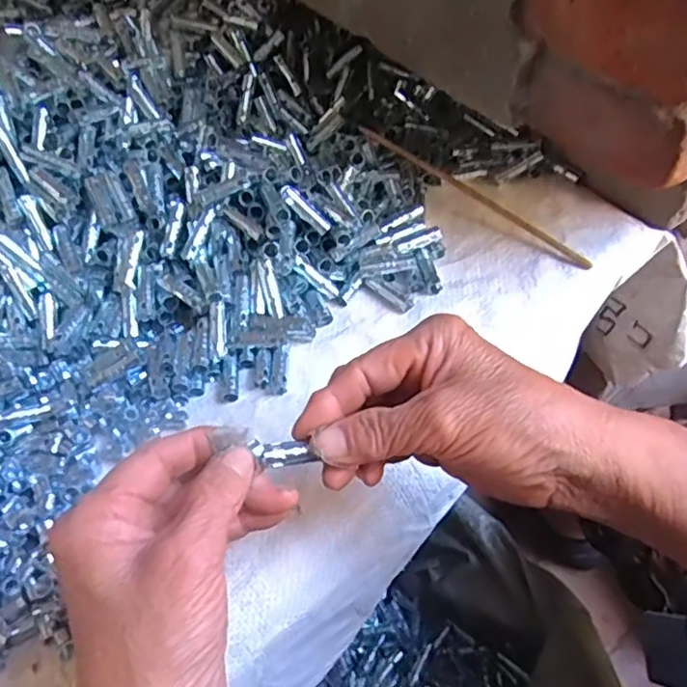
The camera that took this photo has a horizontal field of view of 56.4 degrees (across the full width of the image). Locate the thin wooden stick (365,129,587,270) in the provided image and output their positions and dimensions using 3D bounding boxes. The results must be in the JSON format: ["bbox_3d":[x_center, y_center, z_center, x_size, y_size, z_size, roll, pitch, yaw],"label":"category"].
[{"bbox_3d":[0.093,-0.117,0.489,0.008,0.008,0.219,-41,62,-21],"label":"thin wooden stick"}]

